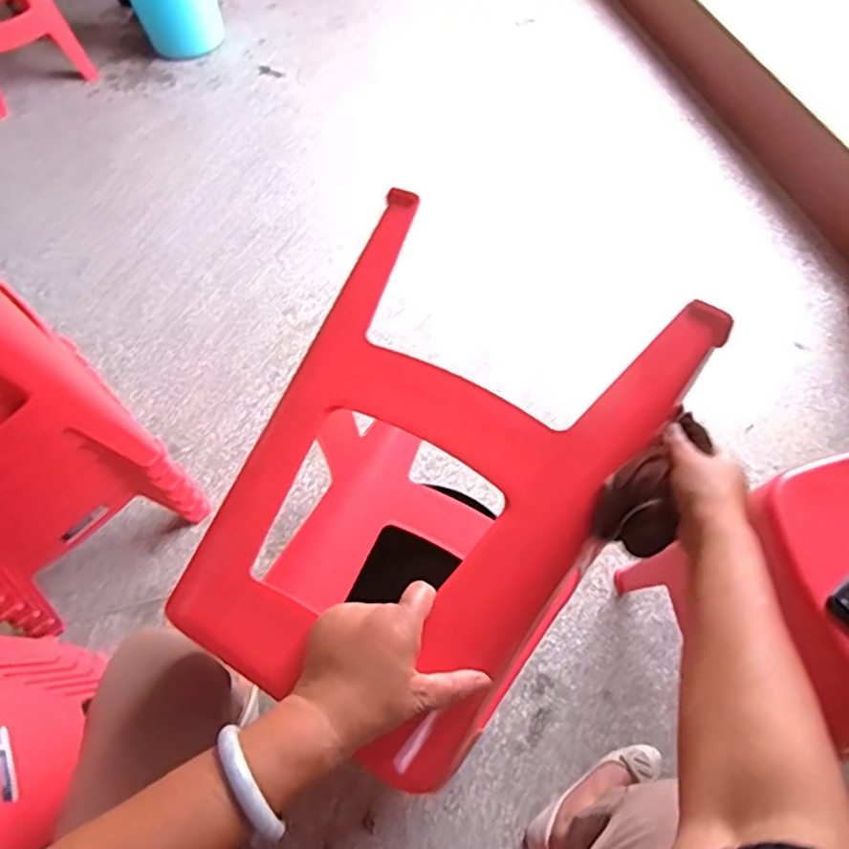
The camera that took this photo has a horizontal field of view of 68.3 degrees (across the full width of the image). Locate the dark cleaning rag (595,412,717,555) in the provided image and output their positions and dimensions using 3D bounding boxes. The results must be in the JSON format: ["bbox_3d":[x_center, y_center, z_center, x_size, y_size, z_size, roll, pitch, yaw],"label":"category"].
[{"bbox_3d":[0.204,0.049,0.539,0.149,0.054,0.057,-41,65,-21],"label":"dark cleaning rag"}]

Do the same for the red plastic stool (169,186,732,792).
[{"bbox_3d":[-0.007,0.084,0.674,0.363,0.358,0.440,28,63,19],"label":"red plastic stool"}]

